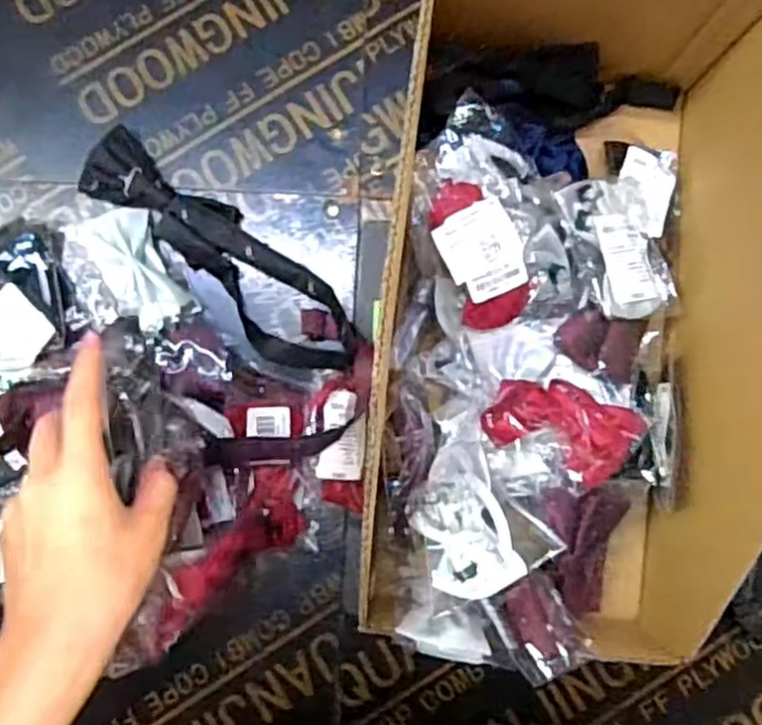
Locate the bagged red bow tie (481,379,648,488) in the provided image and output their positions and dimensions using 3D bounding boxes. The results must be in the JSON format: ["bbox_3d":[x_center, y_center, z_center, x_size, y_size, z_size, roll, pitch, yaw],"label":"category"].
[{"bbox_3d":[0.115,0.041,0.468,0.095,0.019,0.053,22,87,1],"label":"bagged red bow tie"}]

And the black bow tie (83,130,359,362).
[{"bbox_3d":[-0.115,-0.076,0.534,0.234,0.024,0.062,39,86,1],"label":"black bow tie"}]

